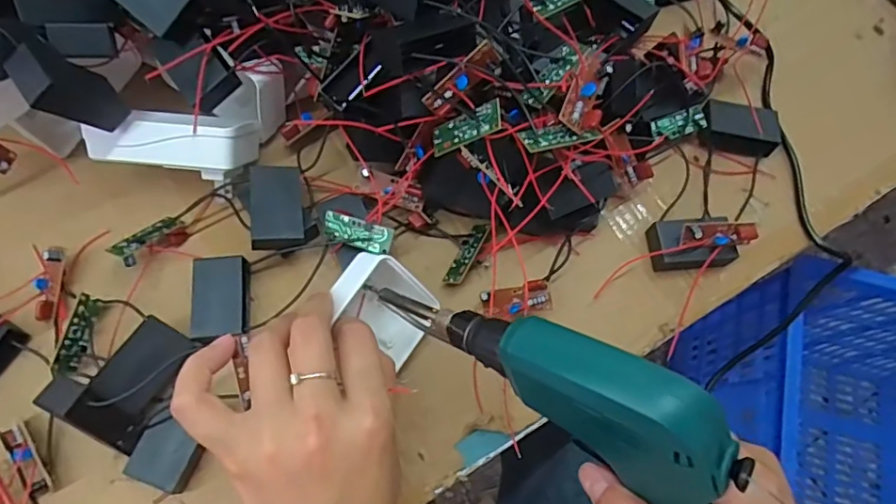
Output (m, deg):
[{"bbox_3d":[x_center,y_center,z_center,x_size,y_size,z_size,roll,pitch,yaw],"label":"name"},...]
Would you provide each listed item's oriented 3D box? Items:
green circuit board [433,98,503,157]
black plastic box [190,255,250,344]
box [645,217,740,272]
[{"bbox_3d":[0.009,-0.064,0.288,0.007,0.045,0.016,21,62,-43],"label":"green circuit board"},{"bbox_3d":[-0.134,0.028,0.331,0.030,0.016,0.047,-7,70,-5],"label":"black plastic box"},{"bbox_3d":[0.155,-0.006,0.351,0.049,0.024,0.031,-4,70,-4],"label":"box"}]

